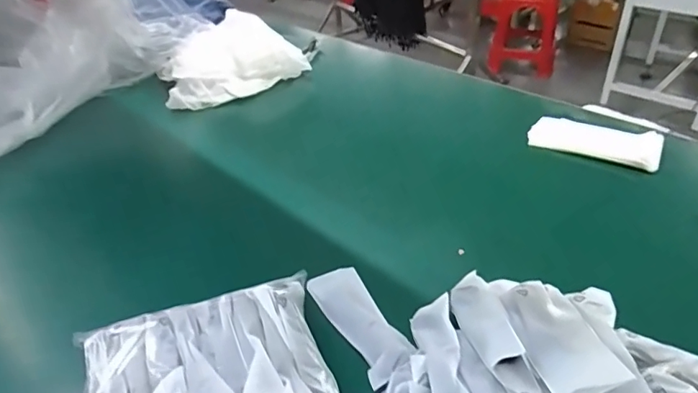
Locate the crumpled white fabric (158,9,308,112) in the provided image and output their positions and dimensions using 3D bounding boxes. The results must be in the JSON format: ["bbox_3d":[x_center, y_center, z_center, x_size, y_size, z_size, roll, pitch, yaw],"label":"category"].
[{"bbox_3d":[-0.241,-0.288,1.032,0.294,0.099,0.188,-17,38,-15],"label":"crumpled white fabric"}]

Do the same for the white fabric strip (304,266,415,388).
[{"bbox_3d":[0.009,0.126,0.513,0.053,0.017,0.143,-35,46,-6],"label":"white fabric strip"}]

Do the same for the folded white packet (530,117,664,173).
[{"bbox_3d":[0.380,-0.088,0.774,0.182,0.019,0.082,18,42,29],"label":"folded white packet"}]

